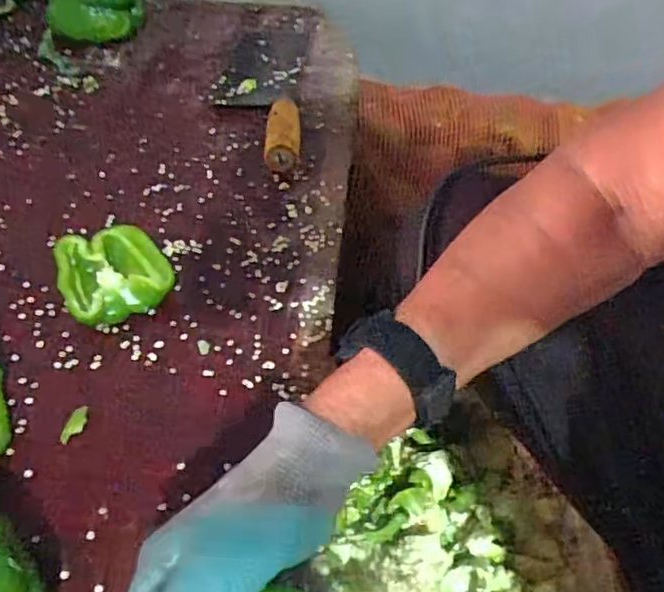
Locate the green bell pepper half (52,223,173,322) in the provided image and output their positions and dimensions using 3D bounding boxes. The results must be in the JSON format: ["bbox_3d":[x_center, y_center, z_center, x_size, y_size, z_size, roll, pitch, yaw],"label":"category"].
[{"bbox_3d":[-0.160,-0.016,0.460,0.077,0.031,0.071,1,50,-2],"label":"green bell pepper half"}]

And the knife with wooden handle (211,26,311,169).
[{"bbox_3d":[-0.072,-0.207,0.616,0.085,0.038,0.231,2,50,-1],"label":"knife with wooden handle"}]

